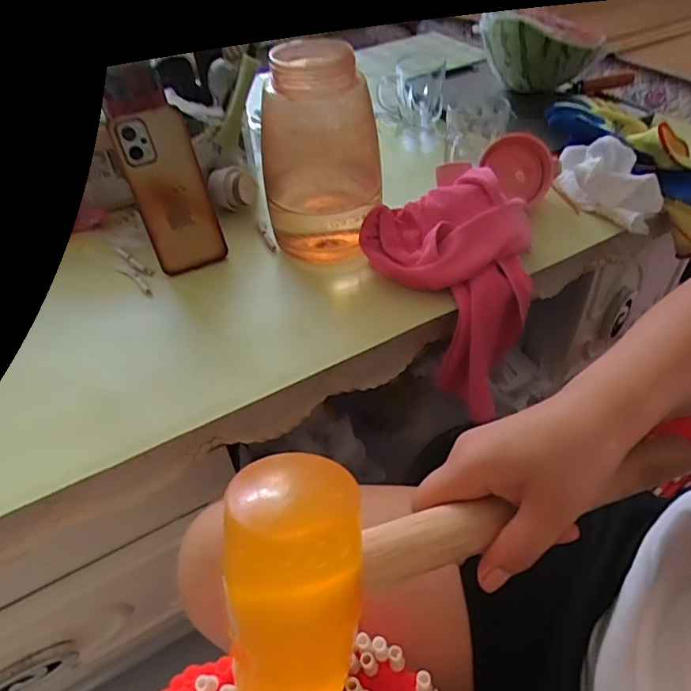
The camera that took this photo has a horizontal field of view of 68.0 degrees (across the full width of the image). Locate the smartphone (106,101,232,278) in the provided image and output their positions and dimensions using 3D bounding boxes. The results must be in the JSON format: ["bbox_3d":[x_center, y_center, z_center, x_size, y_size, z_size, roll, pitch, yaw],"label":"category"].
[{"bbox_3d":[-0.187,-0.163,0.552,0.076,0.165,0.018,-22,24,-15],"label":"smartphone"}]

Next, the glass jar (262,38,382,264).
[{"bbox_3d":[-0.025,-0.195,0.536,0.118,0.208,0.118,-3,47,1],"label":"glass jar"}]

